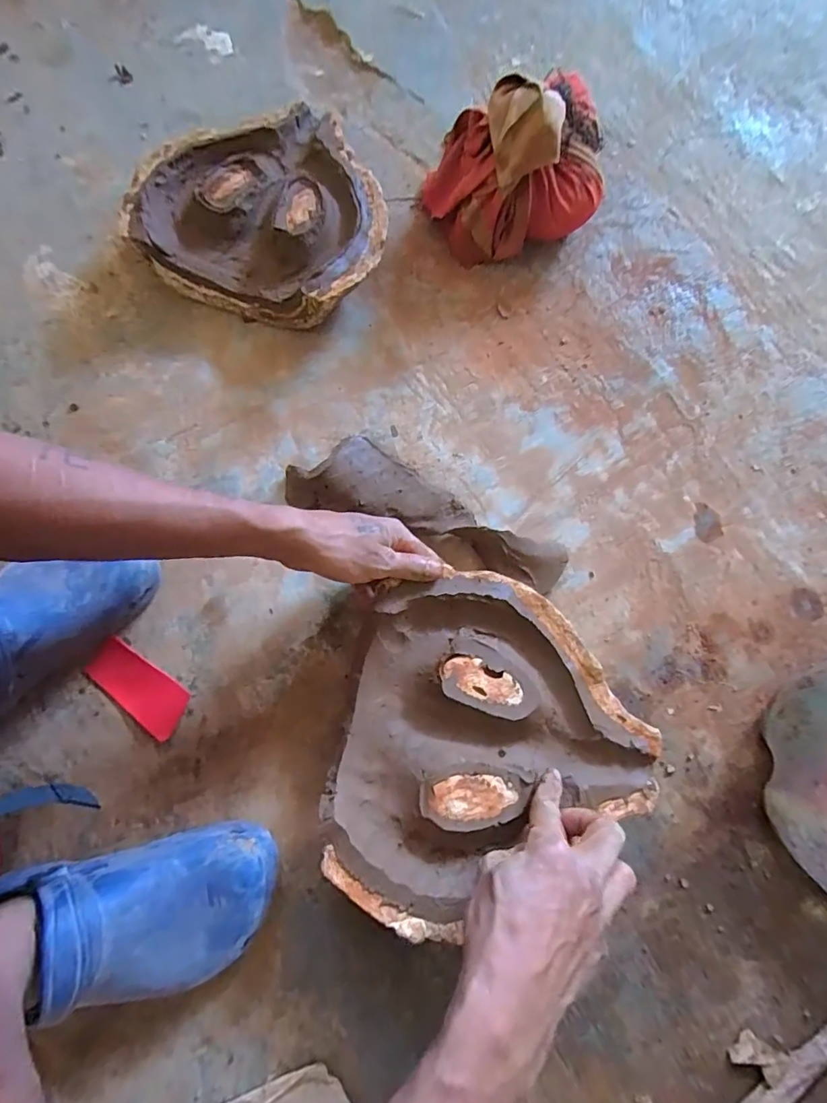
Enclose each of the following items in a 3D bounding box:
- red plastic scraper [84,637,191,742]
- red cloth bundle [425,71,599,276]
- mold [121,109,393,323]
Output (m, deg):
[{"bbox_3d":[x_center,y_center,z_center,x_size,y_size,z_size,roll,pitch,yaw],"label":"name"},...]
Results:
[{"bbox_3d":[-0.263,0.130,0.475,0.104,0.006,0.048,38,79,8],"label":"red plastic scraper"},{"bbox_3d":[0.111,-0.434,0.549,0.191,0.126,0.170,-4,76,-1],"label":"red cloth bundle"},{"bbox_3d":[-0.157,-0.391,0.568,0.275,0.066,0.254,0,76,0],"label":"mold"}]

